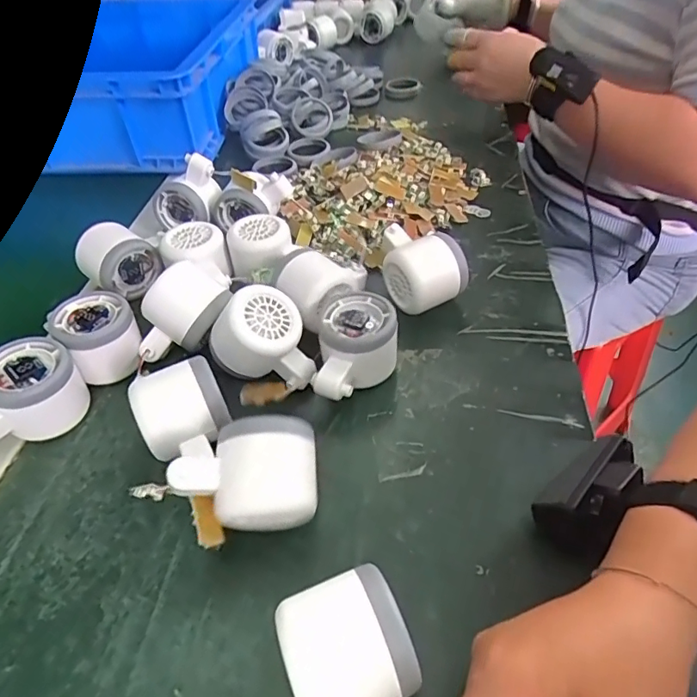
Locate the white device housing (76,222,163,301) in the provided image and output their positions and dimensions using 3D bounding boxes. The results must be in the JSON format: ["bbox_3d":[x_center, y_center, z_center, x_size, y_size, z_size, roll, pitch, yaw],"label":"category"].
[{"bbox_3d":[-0.212,-0.081,0.464,0.059,0.056,0.045,-35,53,-29],"label":"white device housing"}]

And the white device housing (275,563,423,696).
[{"bbox_3d":[0.005,0.154,0.235,0.056,0.053,0.078,-20,47,-17],"label":"white device housing"}]

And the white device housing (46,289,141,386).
[{"bbox_3d":[-0.198,-0.006,0.404,0.054,0.056,0.058,-29,50,-24],"label":"white device housing"}]

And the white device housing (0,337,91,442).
[{"bbox_3d":[-0.236,0.037,0.362,0.083,0.056,0.055,-34,52,-27],"label":"white device housing"}]

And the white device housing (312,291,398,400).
[{"bbox_3d":[0.007,0.004,0.378,0.055,0.054,0.077,4,45,7],"label":"white device housing"}]

